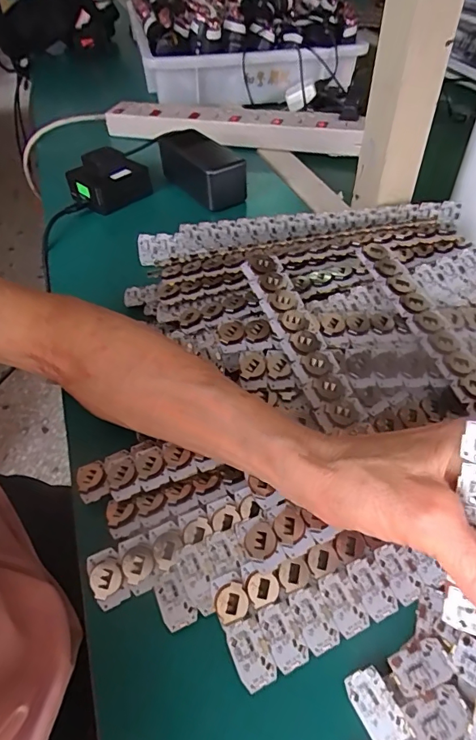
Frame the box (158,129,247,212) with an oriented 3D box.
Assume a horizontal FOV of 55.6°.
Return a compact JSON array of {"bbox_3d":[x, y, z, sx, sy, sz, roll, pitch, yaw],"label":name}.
[{"bbox_3d":[-0.042,-0.246,0.552,0.059,0.054,0.136,-30,53,-21],"label":"box"}]

